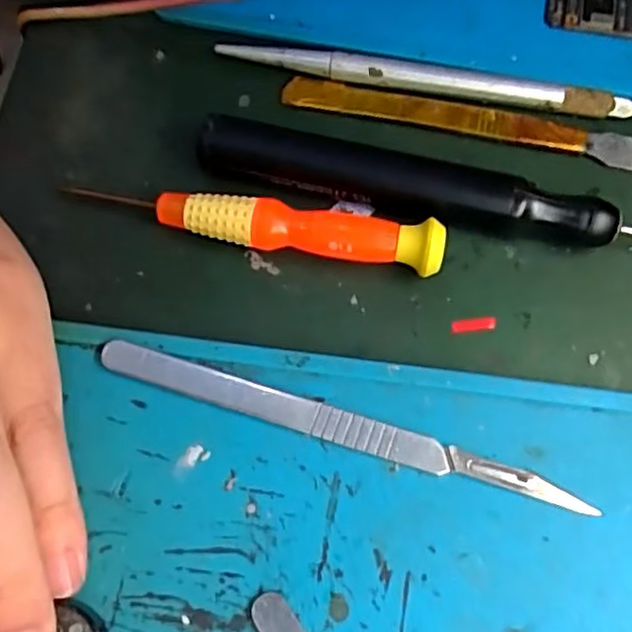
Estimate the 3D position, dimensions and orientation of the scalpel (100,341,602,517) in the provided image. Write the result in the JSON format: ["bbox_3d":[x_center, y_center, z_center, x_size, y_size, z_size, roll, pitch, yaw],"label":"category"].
[{"bbox_3d":[0.005,0.029,0.178,0.133,0.004,0.010,16,70,7],"label":"scalpel"}]

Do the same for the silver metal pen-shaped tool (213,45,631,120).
[{"bbox_3d":[0.040,-0.076,0.215,0.141,0.008,0.009,9,69,5],"label":"silver metal pen-shaped tool"}]

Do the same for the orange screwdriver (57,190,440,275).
[{"bbox_3d":[-0.018,-0.027,0.196,0.109,0.015,0.012,11,69,5],"label":"orange screwdriver"}]

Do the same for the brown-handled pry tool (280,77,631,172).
[{"bbox_3d":[0.049,-0.063,0.214,0.120,0.005,0.012,13,70,6],"label":"brown-handled pry tool"}]

